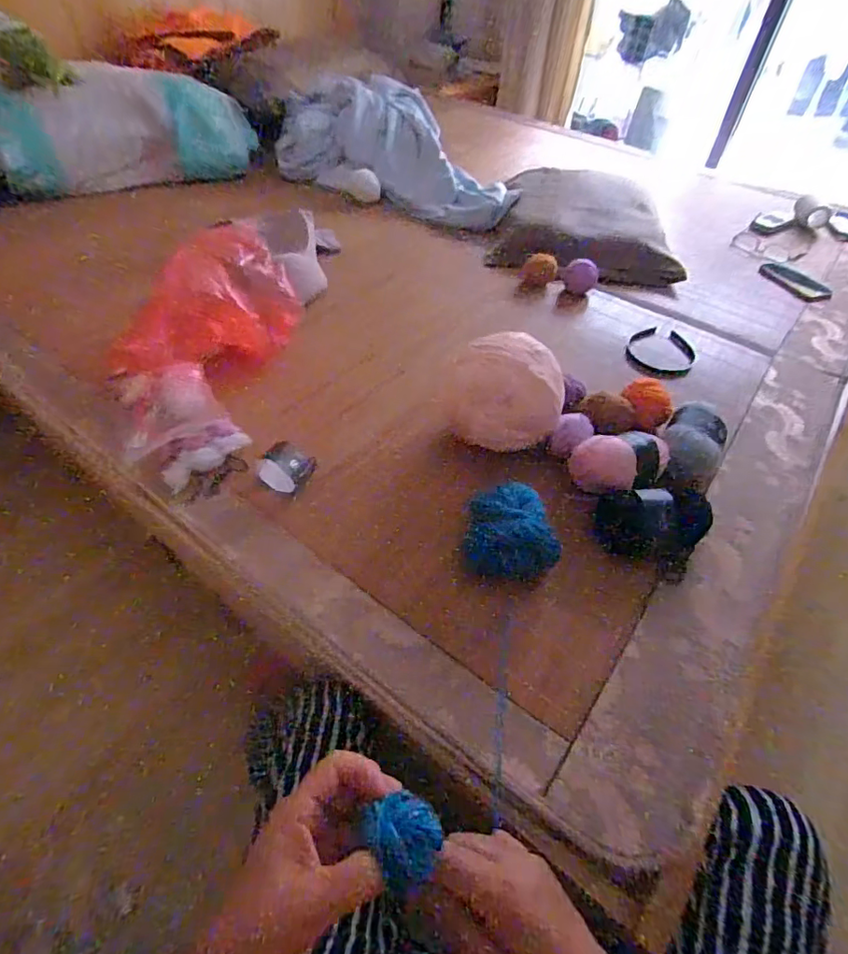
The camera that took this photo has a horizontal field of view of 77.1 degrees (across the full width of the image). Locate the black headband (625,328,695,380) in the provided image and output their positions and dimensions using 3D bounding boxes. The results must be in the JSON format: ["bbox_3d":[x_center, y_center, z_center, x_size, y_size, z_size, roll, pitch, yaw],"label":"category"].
[{"bbox_3d":[0.389,-0.205,0.883,0.108,0.018,0.114,2,49,-3],"label":"black headband"}]

